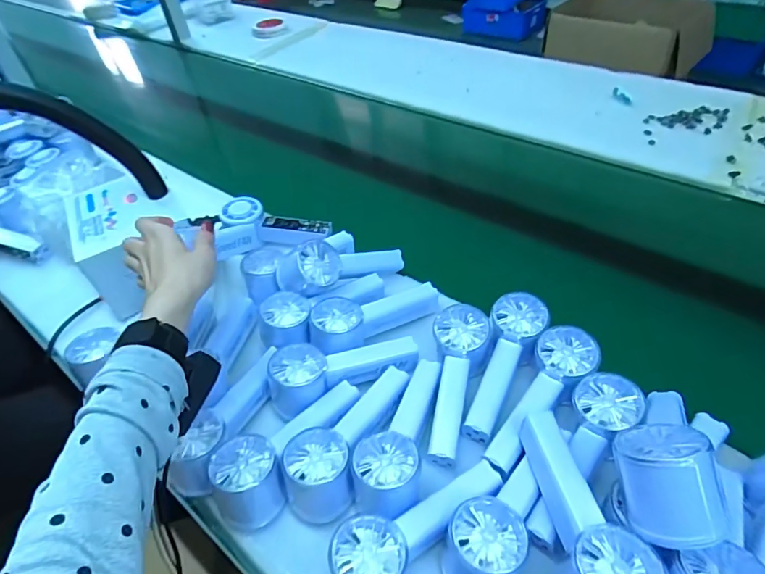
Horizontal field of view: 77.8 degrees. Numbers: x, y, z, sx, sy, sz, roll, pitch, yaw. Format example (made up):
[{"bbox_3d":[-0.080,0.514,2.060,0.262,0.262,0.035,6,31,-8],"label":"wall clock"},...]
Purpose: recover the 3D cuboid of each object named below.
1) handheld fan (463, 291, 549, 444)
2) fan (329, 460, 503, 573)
[{"bbox_3d":[0.119,0.081,0.472,0.051,0.042,0.153,18,68,24],"label":"handheld fan"},{"bbox_3d":[0.026,0.186,0.373,0.154,0.050,0.059,-35,51,-25],"label":"fan"}]

